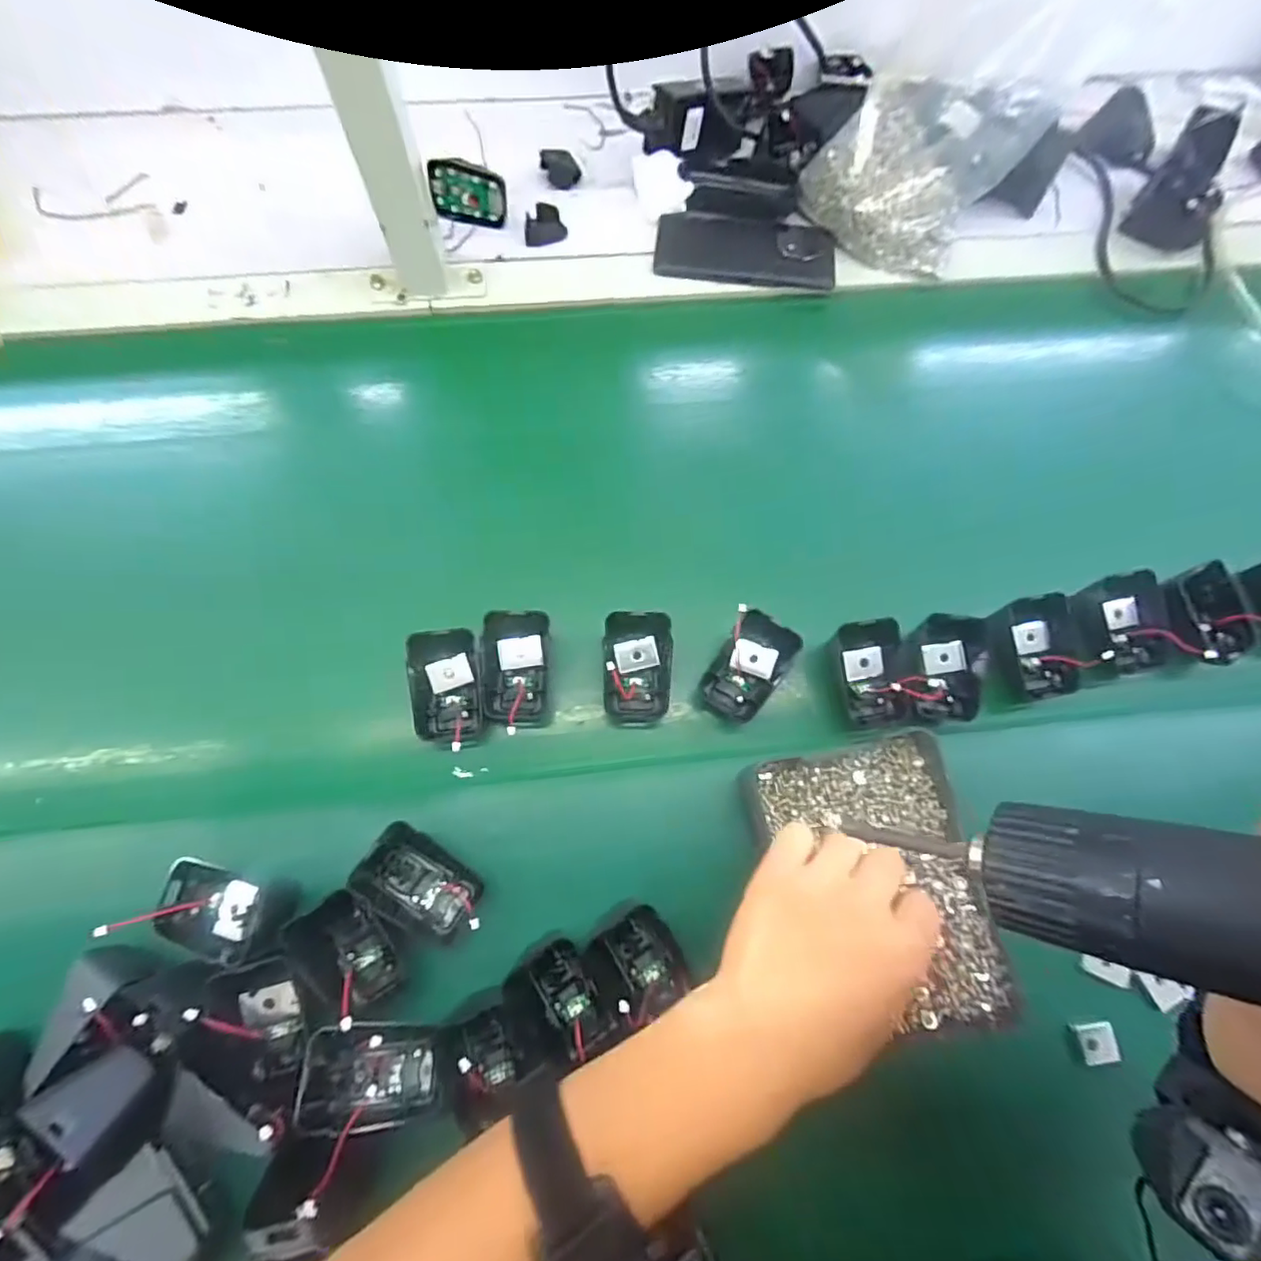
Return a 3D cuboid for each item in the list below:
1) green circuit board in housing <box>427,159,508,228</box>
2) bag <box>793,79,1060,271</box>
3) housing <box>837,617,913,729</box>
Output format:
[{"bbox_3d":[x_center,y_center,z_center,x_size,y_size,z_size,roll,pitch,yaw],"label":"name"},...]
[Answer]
[{"bbox_3d":[-0.146,-0.395,0.535,0.068,0.043,0.014,10,42,-1],"label":"green circuit board in housing"},{"bbox_3d":[0.244,-0.407,0.502,0.130,0.113,0.136,-35,77,-15],"label":"bag"},{"bbox_3d":[0.164,0.028,0.403,0.044,0.034,0.072,-7,72,-7],"label":"housing"}]

